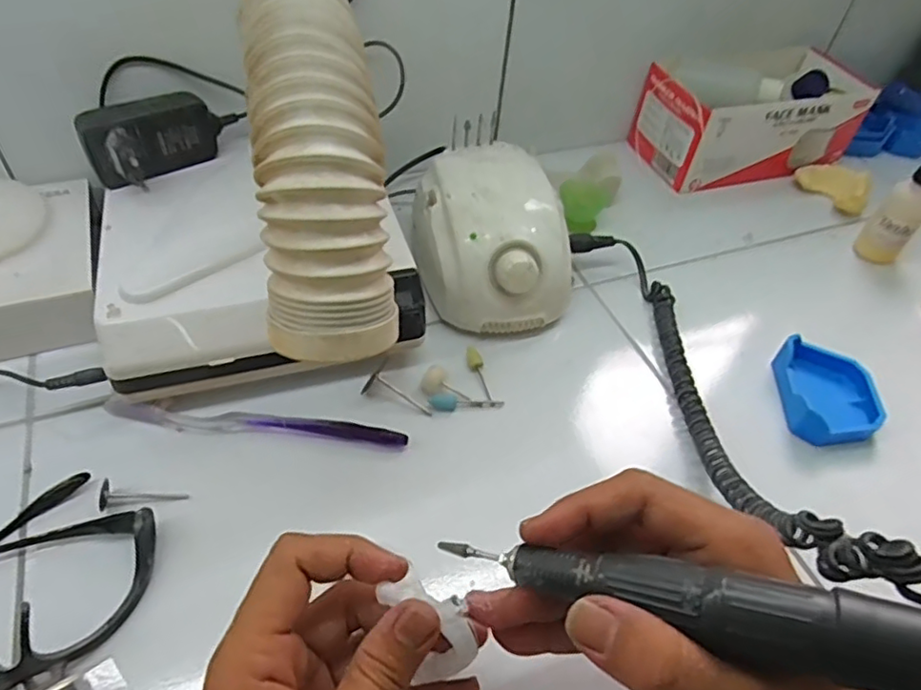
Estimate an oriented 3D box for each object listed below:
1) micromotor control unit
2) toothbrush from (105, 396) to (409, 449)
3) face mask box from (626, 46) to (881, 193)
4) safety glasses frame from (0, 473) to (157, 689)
[{"bbox_3d":[0.023,-0.078,0.458,0.100,0.079,0.132,-11,51,-15],"label":"micromotor control unit"},{"bbox_3d":[-0.126,0.049,0.376,0.184,0.012,0.012,6,48,0],"label":"toothbrush"},{"bbox_3d":[0.298,-0.235,0.619,0.212,0.088,0.119,-16,52,-18],"label":"face mask box"},{"bbox_3d":[-0.219,0.118,0.292,0.093,0.034,0.132,39,56,25],"label":"safety glasses frame"}]

